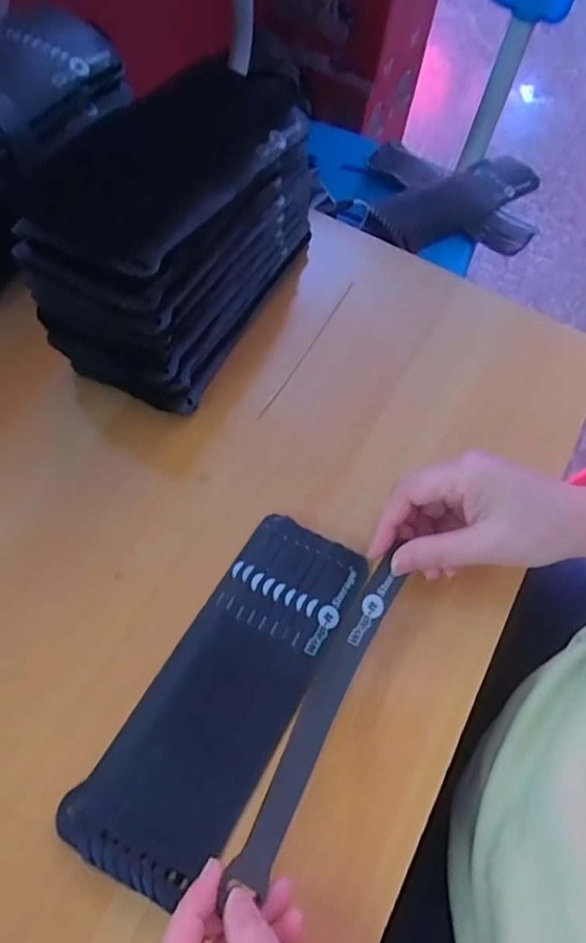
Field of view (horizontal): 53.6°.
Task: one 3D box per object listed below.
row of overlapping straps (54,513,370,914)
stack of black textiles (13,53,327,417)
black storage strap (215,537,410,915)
[{"bbox_3d":[-0.034,0.118,0.322,0.076,0.013,0.198,31,66,9],"label":"row of overlapping straps"},{"bbox_3d":[-0.072,-0.155,0.393,0.100,0.107,0.212,25,65,7],"label":"stack of black textiles"},{"bbox_3d":[0.016,0.124,0.306,0.020,0.013,0.175,25,69,12],"label":"black storage strap"}]

